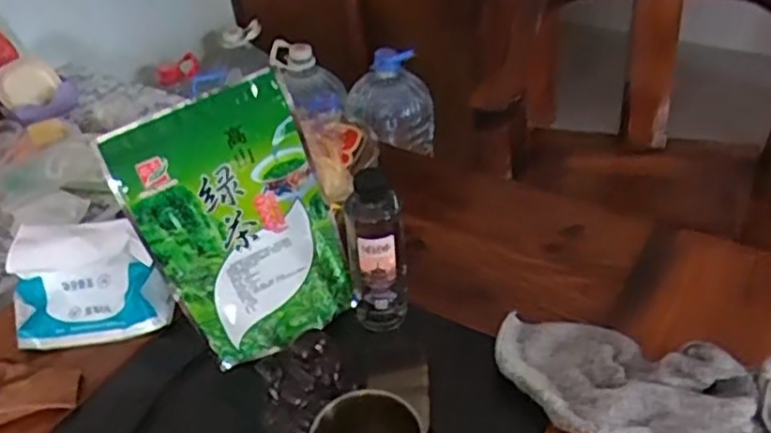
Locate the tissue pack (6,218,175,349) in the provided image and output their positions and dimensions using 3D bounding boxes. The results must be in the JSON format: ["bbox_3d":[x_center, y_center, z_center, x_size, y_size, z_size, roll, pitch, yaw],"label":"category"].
[{"bbox_3d":[-0.306,0.065,0.724,0.157,0.105,0.072,-9,39,-3],"label":"tissue pack"}]

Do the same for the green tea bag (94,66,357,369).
[{"bbox_3d":[-0.133,0.010,0.657,0.172,0.250,0.044,-26,24,-13],"label":"green tea bag"}]

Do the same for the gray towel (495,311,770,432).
[{"bbox_3d":[0.213,0.147,0.602,0.253,0.047,0.109,15,43,25],"label":"gray towel"}]

